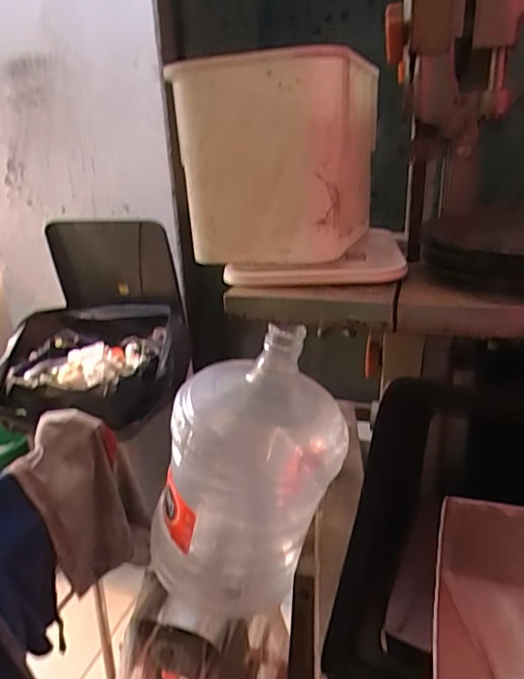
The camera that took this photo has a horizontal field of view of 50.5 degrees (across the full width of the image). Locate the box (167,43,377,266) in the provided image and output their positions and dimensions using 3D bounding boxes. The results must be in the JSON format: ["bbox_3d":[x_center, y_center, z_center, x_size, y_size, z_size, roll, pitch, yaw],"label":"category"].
[{"bbox_3d":[0.027,-0.215,0.671,0.178,0.205,0.243,5,21,19],"label":"box"}]

